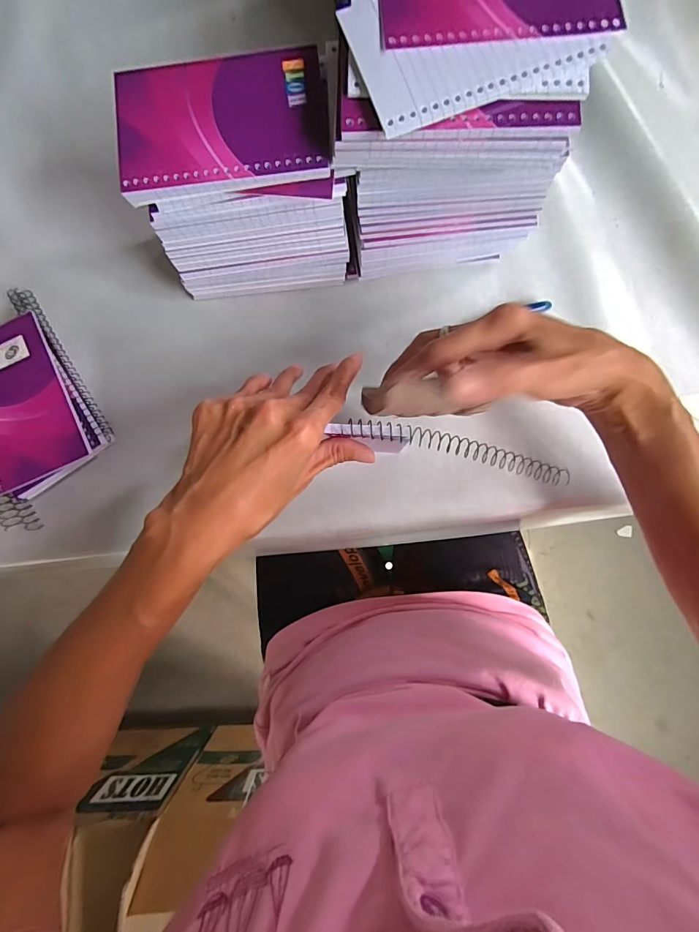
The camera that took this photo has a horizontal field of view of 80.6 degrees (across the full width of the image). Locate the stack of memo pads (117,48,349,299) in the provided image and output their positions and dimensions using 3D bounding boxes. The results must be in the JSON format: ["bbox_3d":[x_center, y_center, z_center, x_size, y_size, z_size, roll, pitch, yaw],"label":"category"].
[{"bbox_3d":[-0.073,-0.201,0.317,0.139,0.129,0.100,-7,84,1],"label":"stack of memo pads"}]

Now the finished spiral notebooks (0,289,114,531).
[{"bbox_3d":[-0.272,-0.051,0.340,0.095,0.031,0.174,-33,84,-2],"label":"finished spiral notebooks"}]

